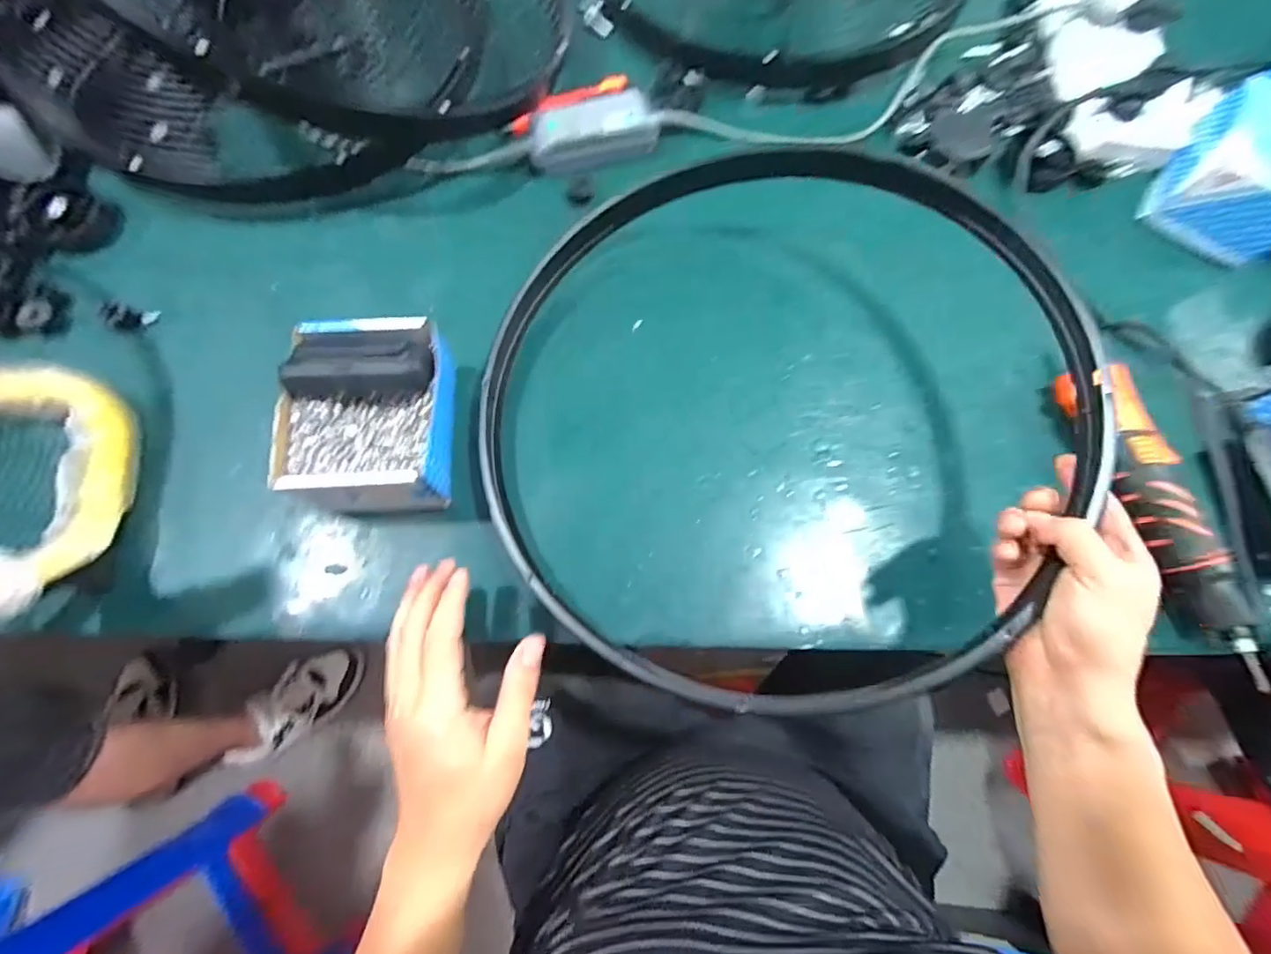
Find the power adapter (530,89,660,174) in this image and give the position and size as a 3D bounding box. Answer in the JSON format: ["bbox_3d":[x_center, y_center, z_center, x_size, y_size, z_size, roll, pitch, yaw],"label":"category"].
[{"bbox_3d":[-0.040,-0.339,0.538,0.126,0.027,0.060,-15,75,-6],"label":"power adapter"}]

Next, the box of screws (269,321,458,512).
[{"bbox_3d":[-0.205,-0.046,0.428,0.111,0.077,0.138,3,74,-1],"label":"box of screws"}]

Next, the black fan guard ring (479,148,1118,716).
[{"bbox_3d":[0.093,-0.062,0.417,0.442,0.031,0.443,-3,74,11],"label":"black fan guard ring"}]

